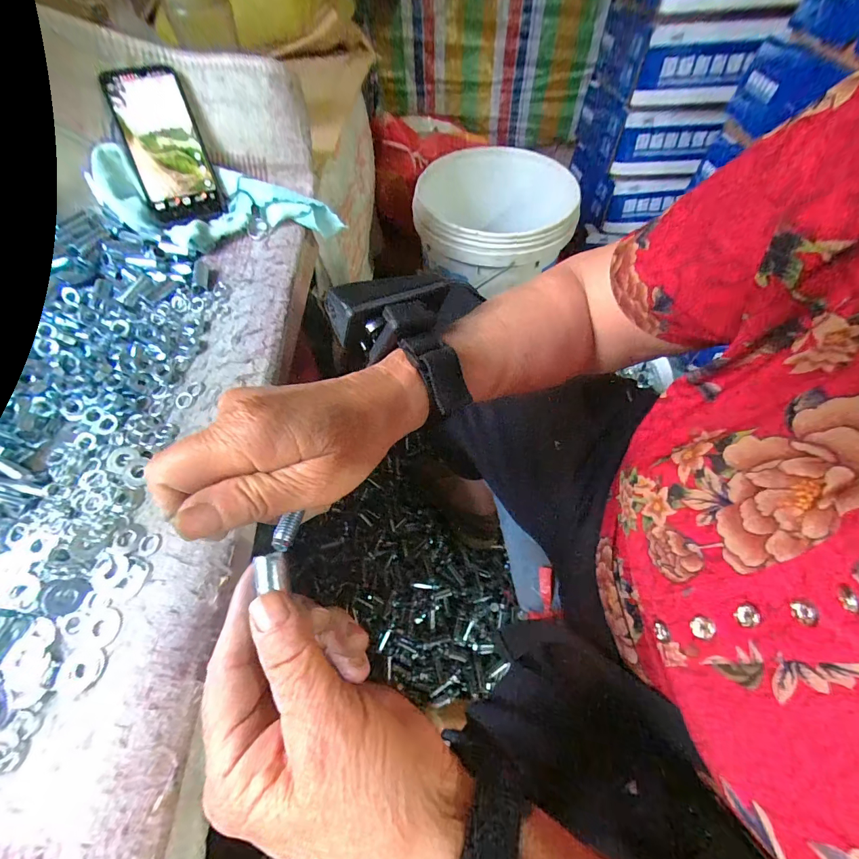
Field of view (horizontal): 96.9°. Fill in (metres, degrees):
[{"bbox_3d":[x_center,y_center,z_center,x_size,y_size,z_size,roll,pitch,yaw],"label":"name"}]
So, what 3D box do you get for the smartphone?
[{"bbox_3d":[-0.285,-0.306,0.409,0.074,0.010,0.155,-20,98,-10],"label":"smartphone"}]

